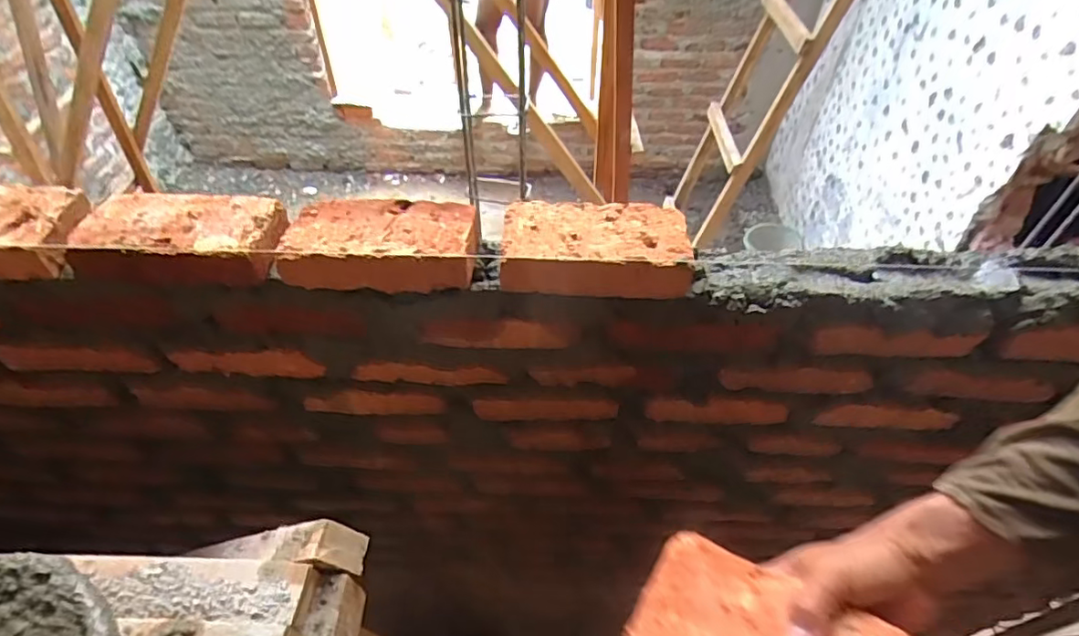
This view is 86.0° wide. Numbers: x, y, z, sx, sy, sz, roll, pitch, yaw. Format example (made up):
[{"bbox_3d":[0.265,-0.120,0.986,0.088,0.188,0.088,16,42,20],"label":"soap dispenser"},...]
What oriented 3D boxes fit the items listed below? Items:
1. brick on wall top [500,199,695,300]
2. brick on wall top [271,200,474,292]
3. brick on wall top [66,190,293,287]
[{"bbox_3d":[0.061,-0.079,0.624,0.198,0.049,0.103,1,48,0],"label":"brick on wall top"},{"bbox_3d":[-0.164,-0.085,0.622,0.202,0.047,0.099,2,48,1],"label":"brick on wall top"},{"bbox_3d":[-0.377,-0.091,0.629,0.213,0.048,0.104,4,48,3],"label":"brick on wall top"}]

